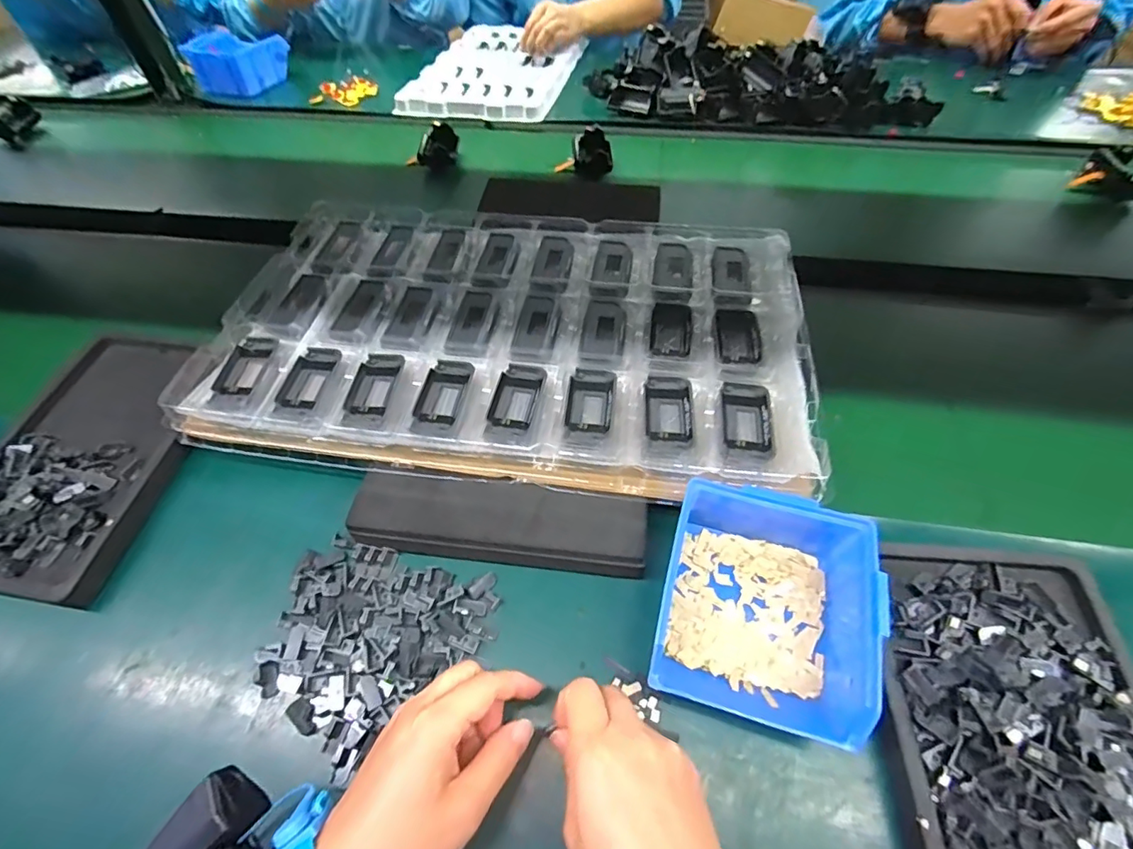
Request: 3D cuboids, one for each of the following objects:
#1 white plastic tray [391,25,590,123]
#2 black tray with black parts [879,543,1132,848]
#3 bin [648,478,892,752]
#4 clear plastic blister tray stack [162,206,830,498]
[{"bbox_3d":[-0.122,-0.661,0.956,0.261,0.024,0.443,9,54,8],"label":"white plastic tray"},{"bbox_3d":[0.272,0.190,0.299,0.157,0.025,0.243,4,53,5],"label":"black tray with black parts"},{"bbox_3d":[0.128,0.115,0.338,0.124,0.065,0.140,13,55,11],"label":"bin"},{"bbox_3d":[-0.043,-0.092,0.468,0.503,0.029,0.303,6,54,6],"label":"clear plastic blister tray stack"}]

